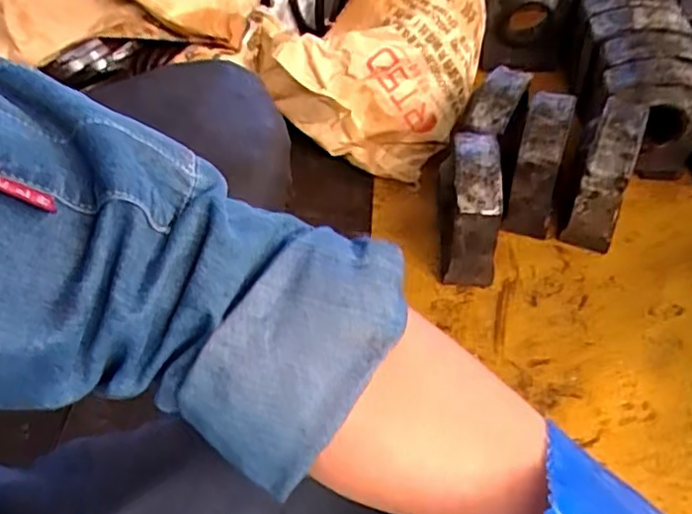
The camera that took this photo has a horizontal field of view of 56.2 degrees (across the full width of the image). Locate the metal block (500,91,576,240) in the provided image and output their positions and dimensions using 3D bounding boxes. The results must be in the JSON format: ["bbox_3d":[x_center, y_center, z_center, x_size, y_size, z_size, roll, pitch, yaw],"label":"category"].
[{"bbox_3d":[0.318,-0.148,1.079,0.072,0.227,0.165,11,51,12],"label":"metal block"}]

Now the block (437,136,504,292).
[{"bbox_3d":[0.190,-0.079,1.031,0.085,0.196,0.193,-1,50,3],"label":"block"}]

